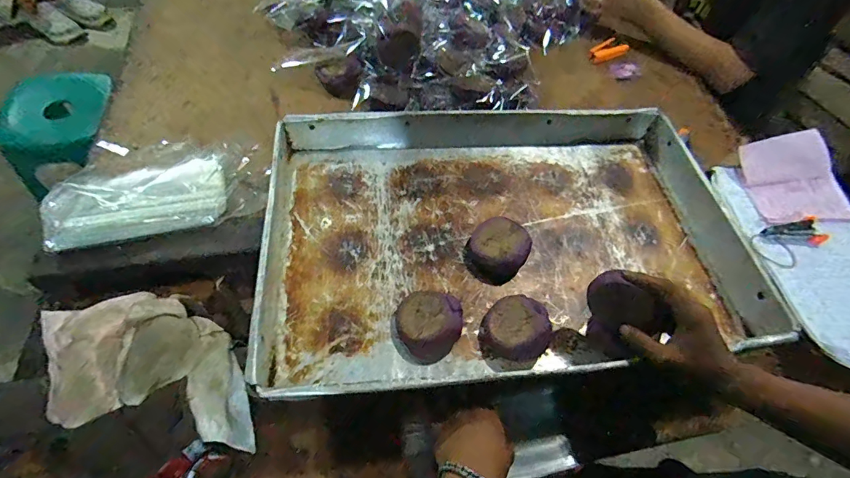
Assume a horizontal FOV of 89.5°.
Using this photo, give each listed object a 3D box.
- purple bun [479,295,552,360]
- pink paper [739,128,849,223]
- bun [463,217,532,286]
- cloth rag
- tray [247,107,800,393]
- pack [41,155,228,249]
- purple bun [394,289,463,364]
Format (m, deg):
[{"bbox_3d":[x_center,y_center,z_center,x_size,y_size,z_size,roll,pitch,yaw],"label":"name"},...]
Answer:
[{"bbox_3d":[0.109,0.103,0.518,0.078,0.035,0.083,8,55,0],"label":"purple bun"},{"bbox_3d":[0.625,-0.100,0.707,0.171,0.066,0.148,-8,59,-8],"label":"pink paper"},{"bbox_3d":[0.096,0.017,0.586,0.079,0.048,0.083,3,55,-4],"label":"bun"},{"bbox_3d":[-0.299,0.129,0.468,0.249,0.045,0.152,7,55,-1],"label":"cloth rag"},{"bbox_3d":[0.106,-0.014,0.600,0.643,0.075,0.417,-2,55,-7],"label":"tray"},{"bbox_3d":[-0.382,-0.052,0.584,0.219,0.048,0.102,-15,59,-16],"label":"pack"},{"bbox_3d":[0.006,0.099,0.518,0.075,0.039,0.086,-28,62,-23],"label":"purple bun"}]

